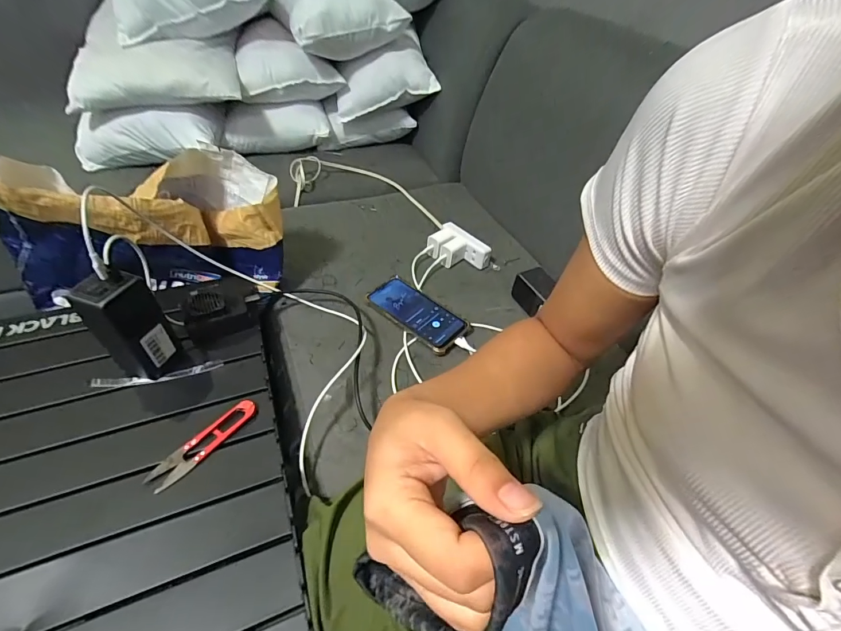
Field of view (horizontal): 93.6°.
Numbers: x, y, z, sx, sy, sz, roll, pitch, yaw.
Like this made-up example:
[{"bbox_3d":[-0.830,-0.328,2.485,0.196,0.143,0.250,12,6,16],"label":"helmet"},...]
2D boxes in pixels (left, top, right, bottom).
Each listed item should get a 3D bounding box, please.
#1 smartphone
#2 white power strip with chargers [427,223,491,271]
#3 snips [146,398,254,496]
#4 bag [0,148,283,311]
[{"bbox_3d":[-0.004,-0.007,0.628,0.164,0.017,0.086,34,52,26],"label":"smartphone"},{"bbox_3d":[0.068,-0.121,0.734,0.073,0.045,0.101,-34,57,-32],"label":"white power strip with chargers"},{"bbox_3d":[-0.231,0.136,0.426,0.027,0.016,0.118,32,51,24],"label":"snips"},{"bbox_3d":[-0.386,-0.137,0.568,0.349,0.182,0.152,-11,47,-16],"label":"bag"}]

